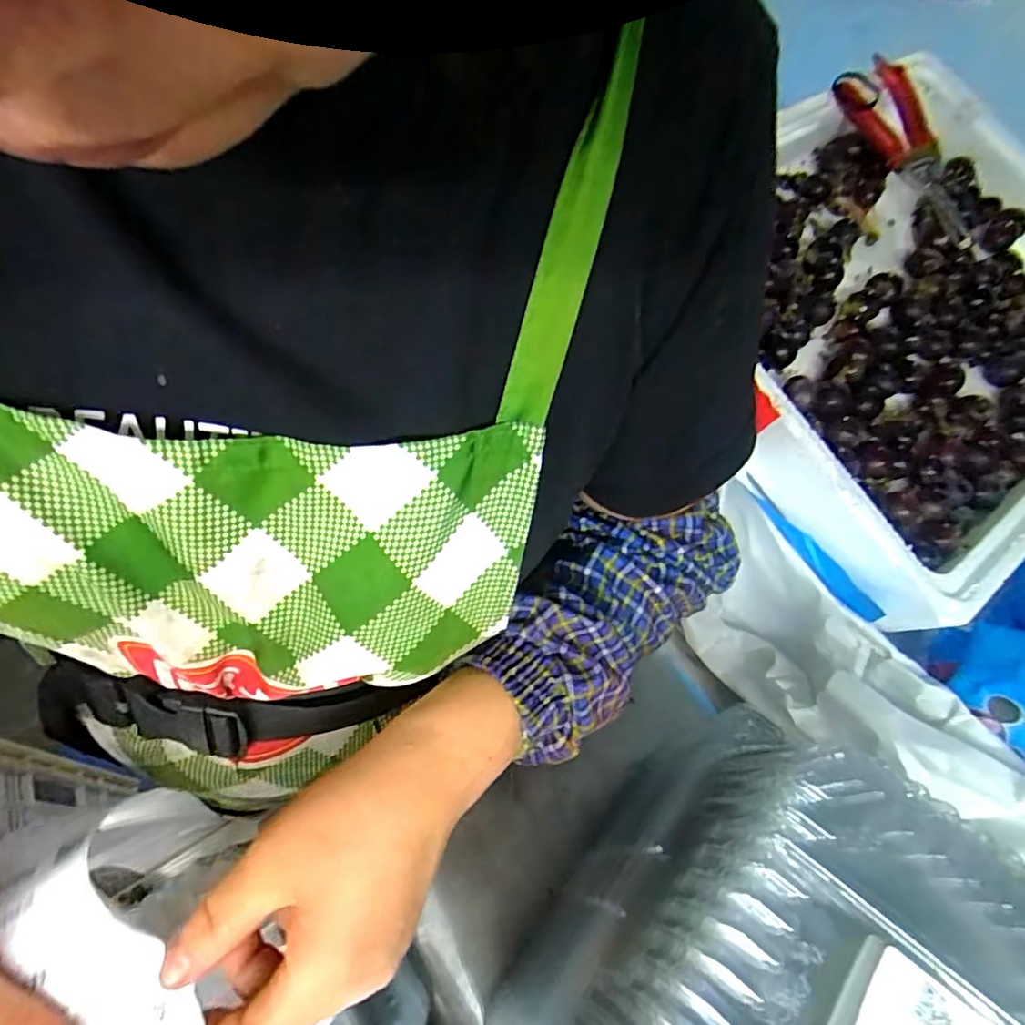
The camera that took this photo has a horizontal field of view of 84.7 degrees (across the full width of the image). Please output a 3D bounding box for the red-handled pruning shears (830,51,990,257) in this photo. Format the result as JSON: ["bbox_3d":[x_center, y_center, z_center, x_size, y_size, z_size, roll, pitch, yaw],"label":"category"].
[{"bbox_3d":[0.357,-0.310,0.495,0.054,0.029,0.194,-29,87,-20],"label":"red-handled pruning shears"}]

